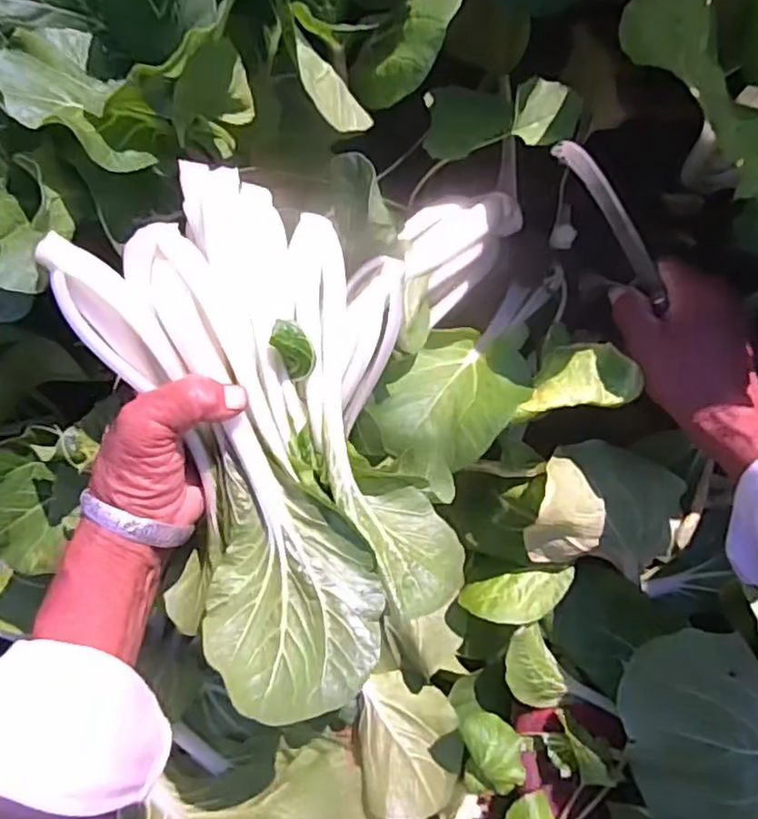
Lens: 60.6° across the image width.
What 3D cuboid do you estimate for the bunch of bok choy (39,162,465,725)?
[{"bbox_3d":[-0.040,0.010,0.318,0.127,0.118,0.238,-19,88,7],"label":"bunch of bok choy"}]

